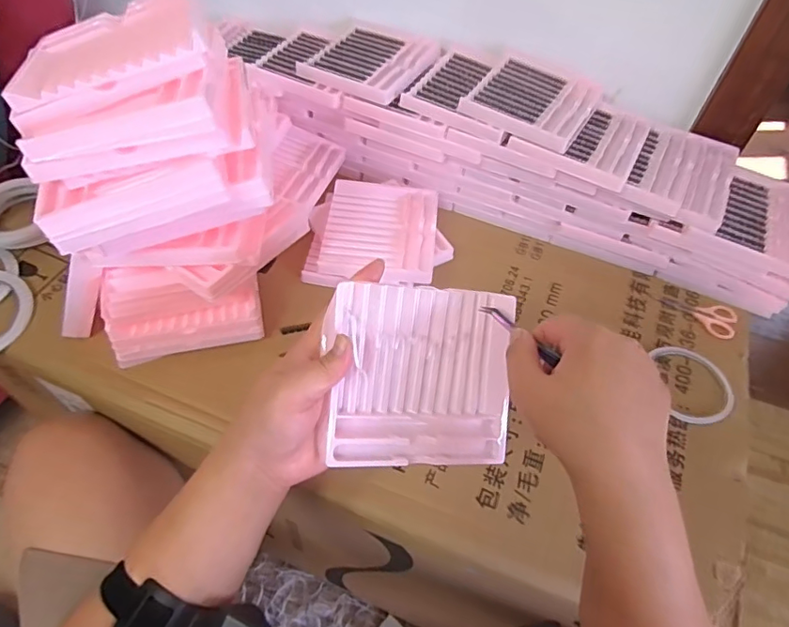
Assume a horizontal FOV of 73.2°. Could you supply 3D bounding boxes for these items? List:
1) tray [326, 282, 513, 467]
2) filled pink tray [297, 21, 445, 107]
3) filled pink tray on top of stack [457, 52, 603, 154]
[{"bbox_3d":[0.023,0.048,0.399,0.139,0.011,0.131,2,94,-19],"label":"tray"},{"bbox_3d":[-0.027,-0.322,0.675,0.136,0.025,0.157,27,57,15],"label":"filled pink tray"},{"bbox_3d":[0.165,-0.254,0.621,0.131,0.012,0.149,28,57,16],"label":"filled pink tray on top of stack"}]

